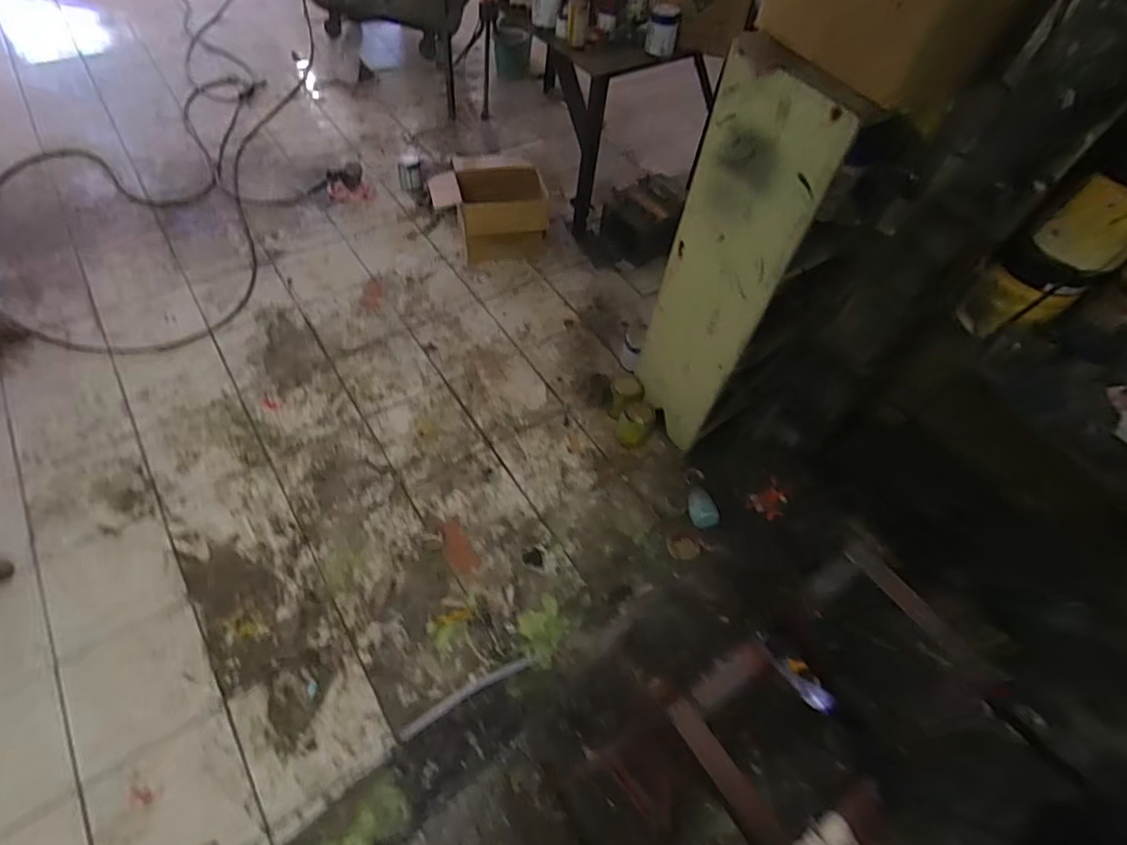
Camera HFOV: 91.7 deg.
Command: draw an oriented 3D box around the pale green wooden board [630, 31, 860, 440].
[{"bbox_3d":[0.374,-0.344,1.434,0.030,1.037,0.327,-27,62,-21],"label":"pale green wooden board"}]

